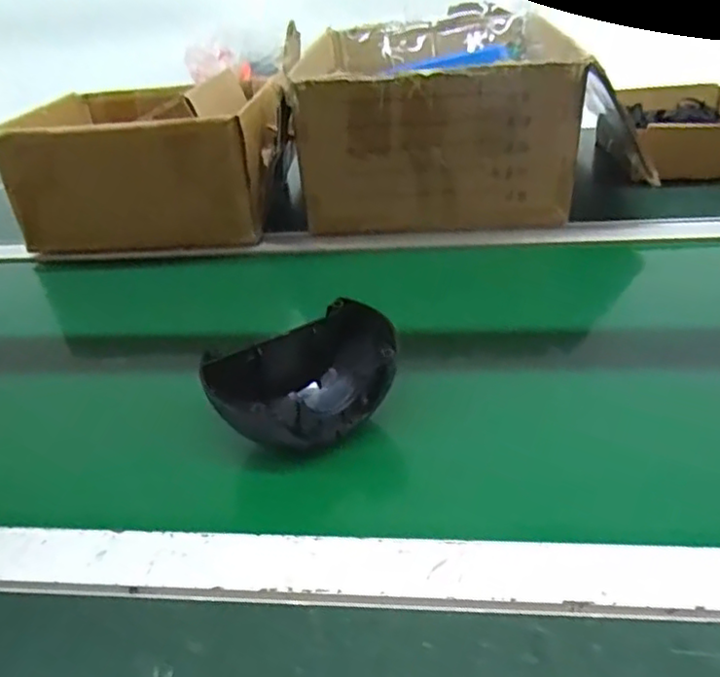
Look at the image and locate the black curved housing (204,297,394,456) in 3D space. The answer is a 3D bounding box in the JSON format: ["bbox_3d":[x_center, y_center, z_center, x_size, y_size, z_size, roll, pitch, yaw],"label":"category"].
[{"bbox_3d":[-0.030,0.033,0.475,0.141,0.069,0.080,-25,36,-25],"label":"black curved housing"}]

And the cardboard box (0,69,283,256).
[{"bbox_3d":[-0.248,-0.236,0.842,0.303,0.170,0.249,-3,33,6],"label":"cardboard box"}]

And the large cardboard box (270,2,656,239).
[{"bbox_3d":[0.081,-0.308,0.895,0.341,0.176,0.430,-2,33,9],"label":"large cardboard box"}]

